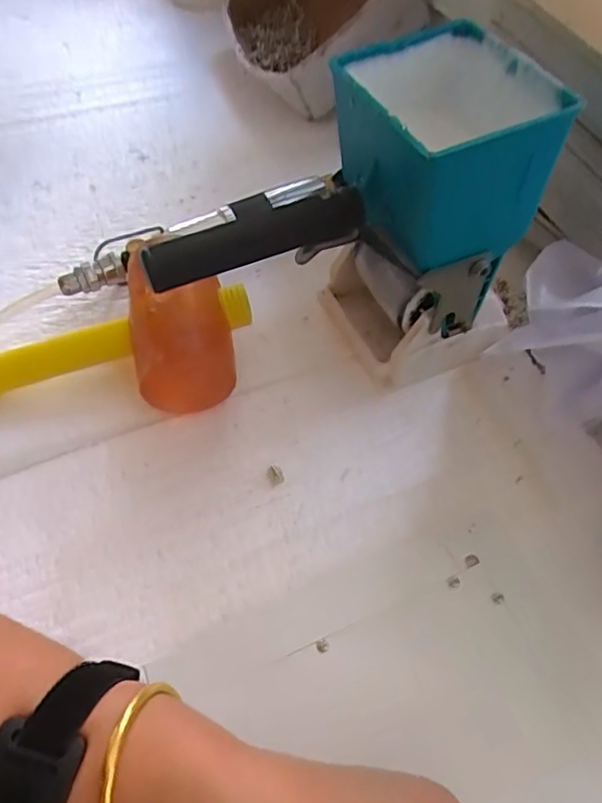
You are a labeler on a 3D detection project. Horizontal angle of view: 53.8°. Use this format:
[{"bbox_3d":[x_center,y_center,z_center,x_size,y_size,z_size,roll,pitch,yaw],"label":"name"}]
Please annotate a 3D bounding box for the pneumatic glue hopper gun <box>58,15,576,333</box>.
[{"bbox_3d":[0.021,-0.110,0.347,0.220,0.127,0.108,-18,57,-13],"label":"pneumatic glue hopper gun"}]

